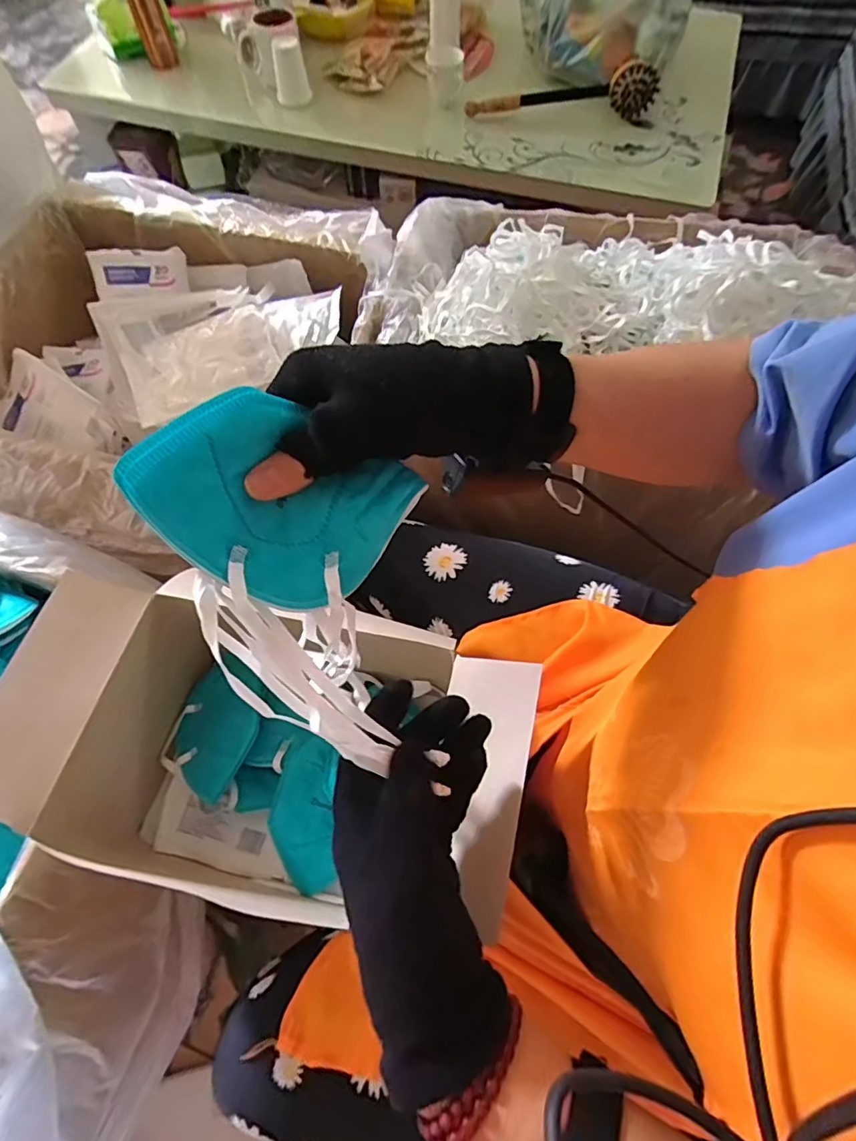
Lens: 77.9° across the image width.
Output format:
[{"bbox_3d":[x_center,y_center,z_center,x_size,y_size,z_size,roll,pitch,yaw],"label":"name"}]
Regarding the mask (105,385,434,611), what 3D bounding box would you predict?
[{"bbox_3d":[-0.074,-0.036,0.254,0.113,0.032,0.095,37,82,-28],"label":"mask"}]

